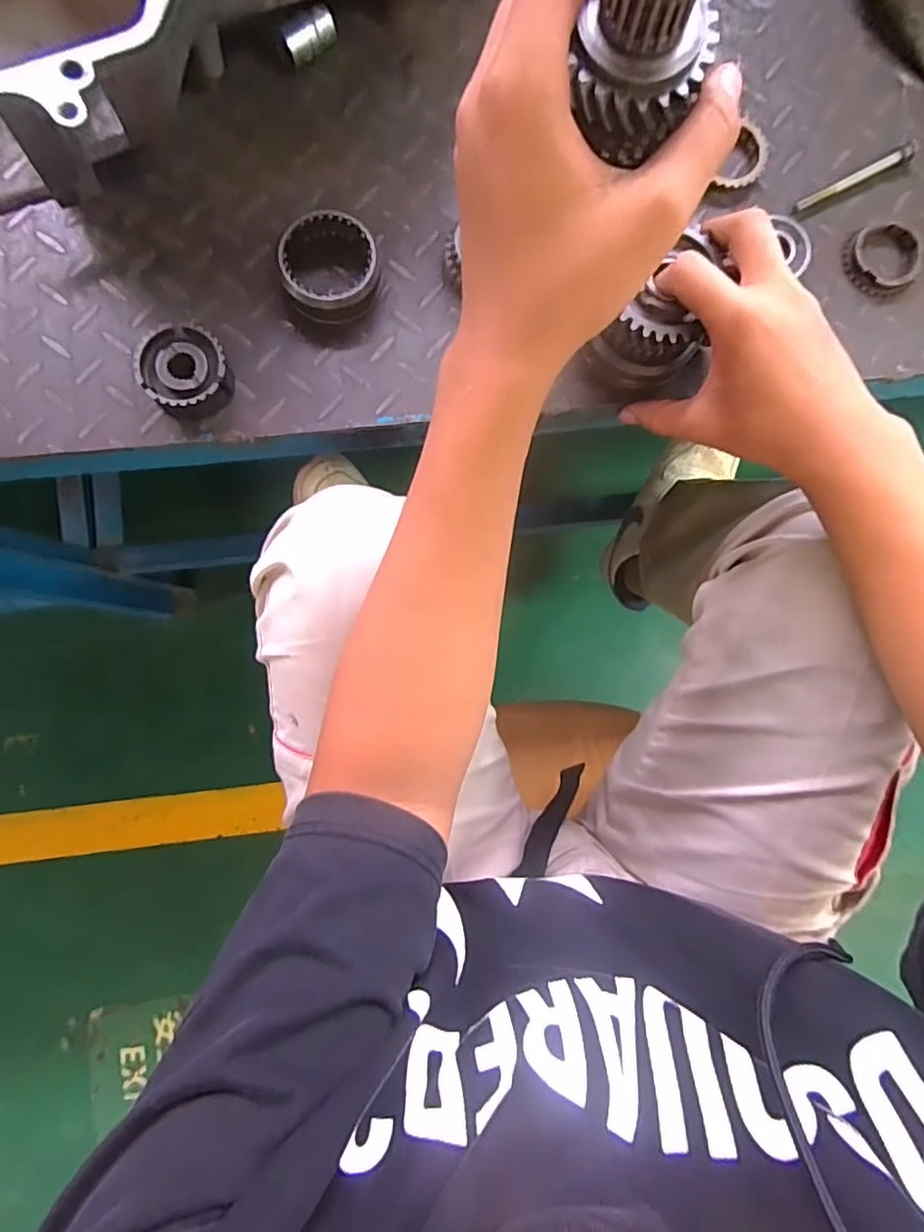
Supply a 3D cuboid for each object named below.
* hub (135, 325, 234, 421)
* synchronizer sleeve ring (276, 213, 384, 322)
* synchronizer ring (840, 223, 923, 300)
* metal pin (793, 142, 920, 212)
[{"bbox_3d":[-0.181,-0.161,0.369,0.054,0.022,0.055,0,85,-1],"label":"hub"},{"bbox_3d":[-0.089,-0.237,0.380,0.063,0.016,0.064,0,85,-1],"label":"synchronizer sleeve ring"},{"bbox_3d":[0.304,-0.258,0.408,0.057,0.007,0.053,0,85,-1],"label":"synchronizer ring"},{"bbox_3d":[0.286,-0.318,0.411,0.097,0.010,0.010,-26,86,-3],"label":"metal pin"}]

